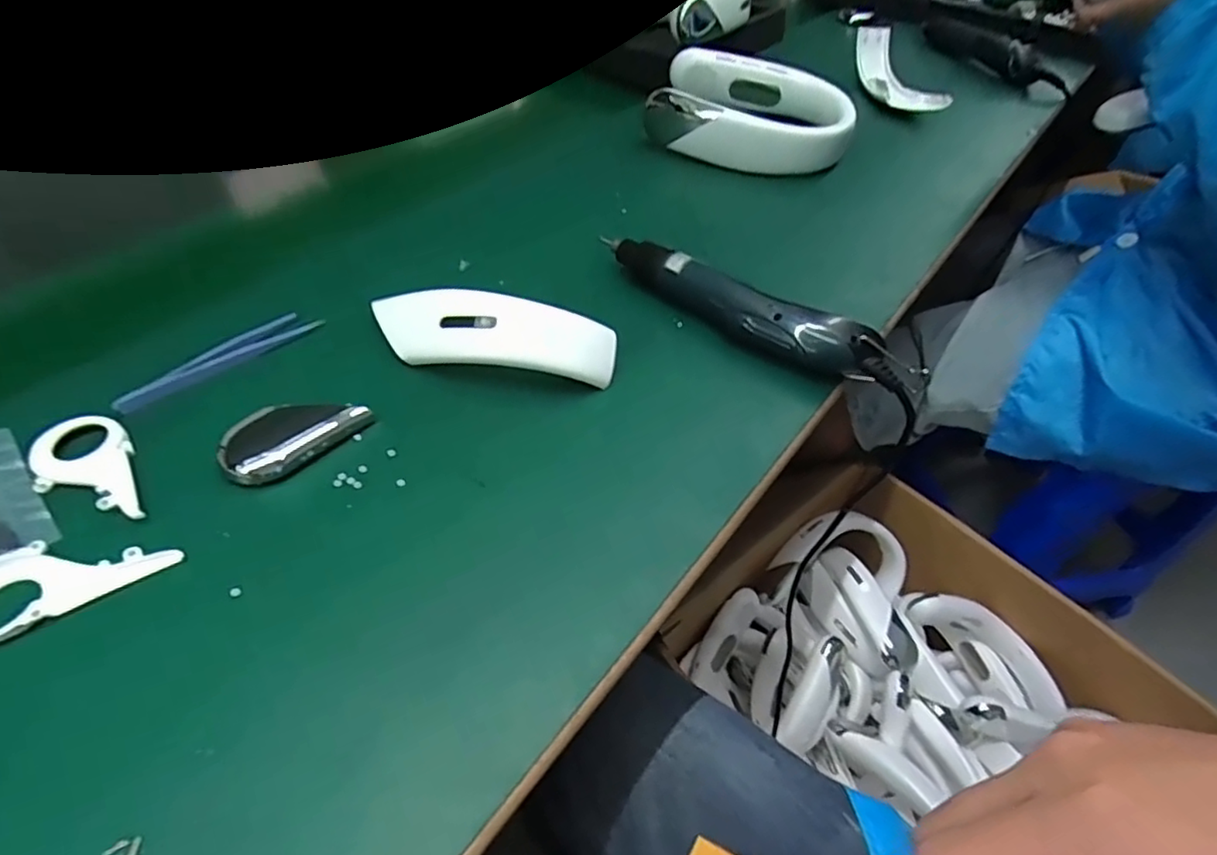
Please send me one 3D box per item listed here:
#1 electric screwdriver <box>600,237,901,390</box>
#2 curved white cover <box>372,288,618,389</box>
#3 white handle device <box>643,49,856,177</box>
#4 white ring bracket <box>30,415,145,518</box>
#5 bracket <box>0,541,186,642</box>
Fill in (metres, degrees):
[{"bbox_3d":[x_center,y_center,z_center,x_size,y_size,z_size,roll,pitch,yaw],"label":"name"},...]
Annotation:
[{"bbox_3d":[0.091,-0.085,0.446,0.227,0.044,0.034,32,54,21],"label":"electric screwdriver"},{"bbox_3d":[-0.078,-0.061,0.395,0.167,0.045,0.045,11,49,3],"label":"curved white cover"},{"bbox_3d":[0.148,-0.329,0.656,0.209,0.063,0.162,19,50,11],"label":"white handle device"},{"bbox_3d":[-0.286,0.024,0.337,0.045,0.004,0.089,-29,58,-27],"label":"white ring bracket"},{"bbox_3d":[-0.262,0.070,0.298,0.093,0.005,0.048,-19,54,-21],"label":"bracket"}]

